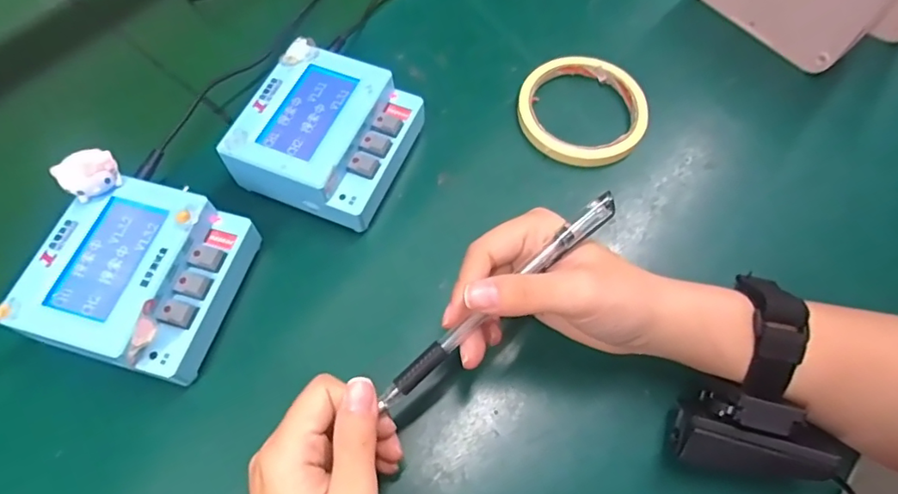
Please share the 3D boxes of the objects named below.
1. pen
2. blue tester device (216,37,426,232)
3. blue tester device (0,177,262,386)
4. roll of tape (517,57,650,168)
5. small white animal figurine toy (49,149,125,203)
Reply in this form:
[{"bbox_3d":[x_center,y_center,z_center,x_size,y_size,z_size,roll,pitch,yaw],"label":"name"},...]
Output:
[{"bbox_3d":[0.024,0.025,0.260,0.145,0.011,0.011,-40,69,-6],"label":"pen"},{"bbox_3d":[-0.079,-0.072,0.364,0.096,0.049,0.104,19,66,10],"label":"blue tester device"},{"bbox_3d":[-0.177,0.020,0.320,0.100,0.052,0.105,16,65,9],"label":"blue tester device"},{"bbox_3d":[0.097,-0.101,0.397,0.094,0.014,0.088,0,64,1],"label":"roll of tape"},{"bbox_3d":[-0.204,-0.041,0.308,0.019,0.023,0.030,37,70,17],"label":"small white animal figurine toy"}]

